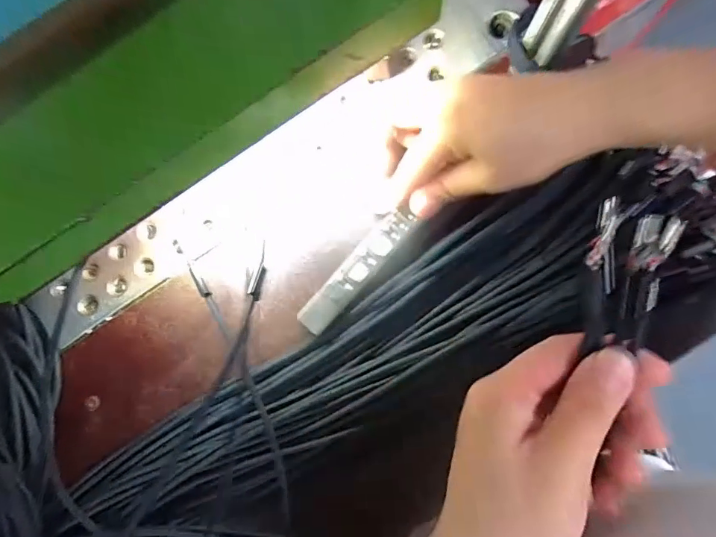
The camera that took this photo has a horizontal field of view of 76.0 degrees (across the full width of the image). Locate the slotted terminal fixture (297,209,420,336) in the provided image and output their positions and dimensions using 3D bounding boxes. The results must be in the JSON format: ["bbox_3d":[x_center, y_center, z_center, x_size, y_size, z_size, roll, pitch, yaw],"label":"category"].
[{"bbox_3d":[-0.001,0.001,0.294,0.020,0.005,0.096,42,90,8],"label":"slotted terminal fixture"}]

